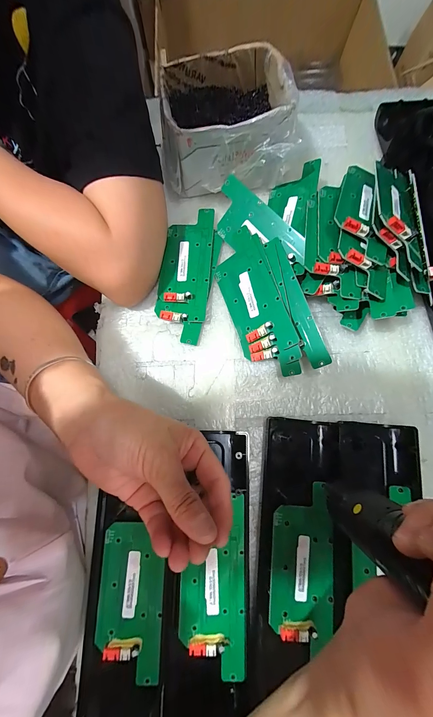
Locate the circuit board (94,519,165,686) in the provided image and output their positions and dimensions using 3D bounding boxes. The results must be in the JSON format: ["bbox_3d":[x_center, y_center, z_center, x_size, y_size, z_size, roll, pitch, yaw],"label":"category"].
[{"bbox_3d":[-0.073,0.203,0.225,0.053,0.012,0.113,1,78,0],"label":"circuit board"}]

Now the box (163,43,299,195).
[{"bbox_3d":[0.010,-0.249,0.293,0.143,0.076,0.108,-8,79,-2],"label":"box"}]

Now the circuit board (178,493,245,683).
[{"bbox_3d":[-0.003,0.191,0.229,0.054,0.013,0.133,1,78,0],"label":"circuit board"}]

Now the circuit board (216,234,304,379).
[{"bbox_3d":[0.040,-0.048,0.270,0.057,0.013,0.140,-24,76,27],"label":"circuit board"}]

